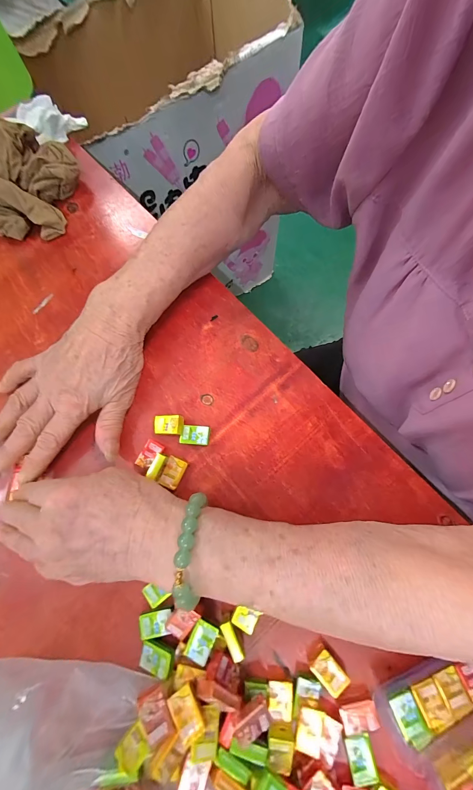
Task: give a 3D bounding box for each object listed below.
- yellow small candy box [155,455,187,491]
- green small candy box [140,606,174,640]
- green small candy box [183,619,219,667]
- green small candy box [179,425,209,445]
[{"bbox_3d":[-0.055,0.067,0.245,0.019,0.008,0.024,23,76,8],"label":"yellow small candy box"},{"bbox_3d":[-0.061,0.174,0.212,0.027,0.004,0.018,-14,74,-2],"label":"green small candy box"},{"bbox_3d":[-0.025,0.179,0.205,0.017,0.009,0.025,25,76,8],"label":"green small candy box"},{"bbox_3d":[-0.037,0.036,0.253,0.025,0.008,0.017,5,74,3],"label":"green small candy box"}]

